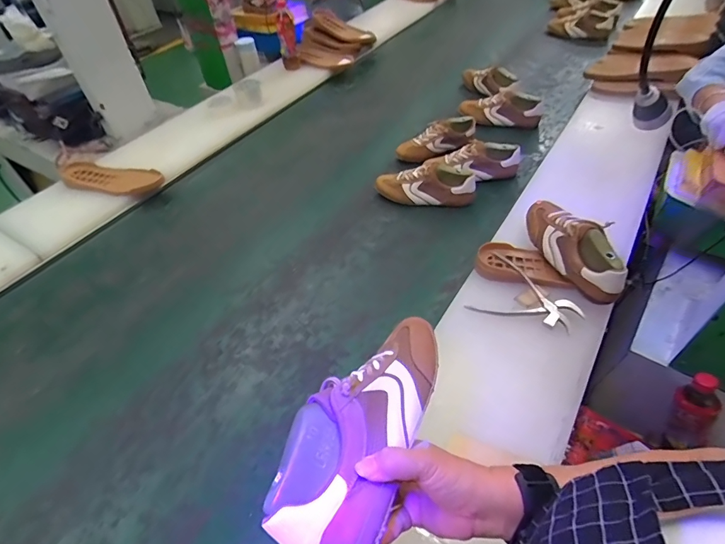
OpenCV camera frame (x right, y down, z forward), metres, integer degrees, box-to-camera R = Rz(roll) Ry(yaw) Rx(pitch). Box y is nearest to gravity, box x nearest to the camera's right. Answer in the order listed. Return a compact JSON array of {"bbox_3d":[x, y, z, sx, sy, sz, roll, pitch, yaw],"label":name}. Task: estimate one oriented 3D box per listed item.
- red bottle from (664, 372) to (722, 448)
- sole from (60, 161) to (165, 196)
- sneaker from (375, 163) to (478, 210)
[{"bbox_3d":[0.571,0.243,0.714,0.057,0.159,0.052,-4,28,0],"label":"red bottle"},{"bbox_3d":[-0.683,-0.247,1.120,0.292,0.038,0.120,11,51,12],"label":"sole"},{"bbox_3d":[0.155,-0.223,1.024,0.238,0.091,0.087,0,44,6],"label":"sneaker"}]

